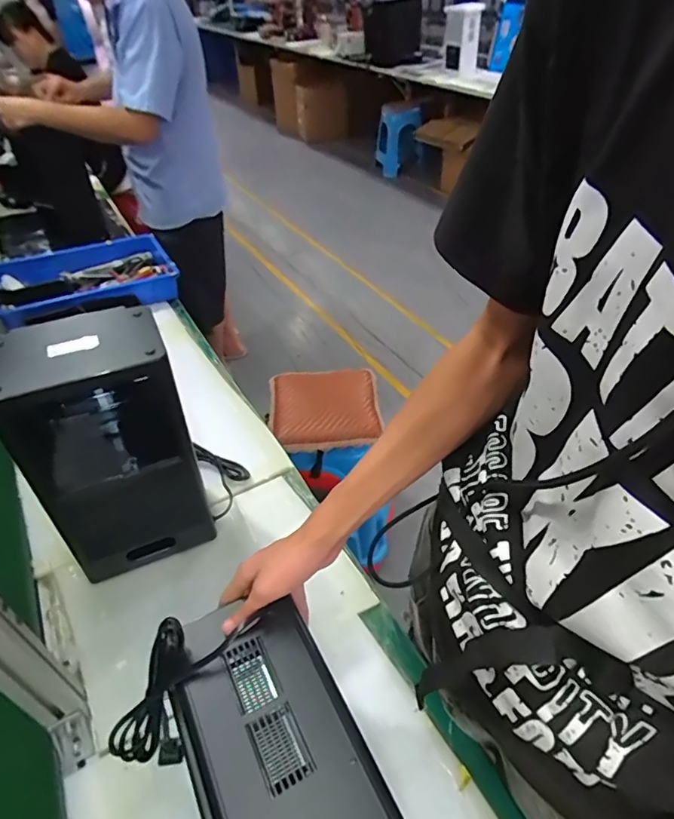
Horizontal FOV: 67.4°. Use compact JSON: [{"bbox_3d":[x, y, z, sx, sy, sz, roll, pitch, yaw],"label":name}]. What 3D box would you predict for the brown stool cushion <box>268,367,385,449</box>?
[{"bbox_3d":[-0.032,-0.011,1.334,0.282,0.047,0.283,-5,41,-3],"label":"brown stool cushion"}]

